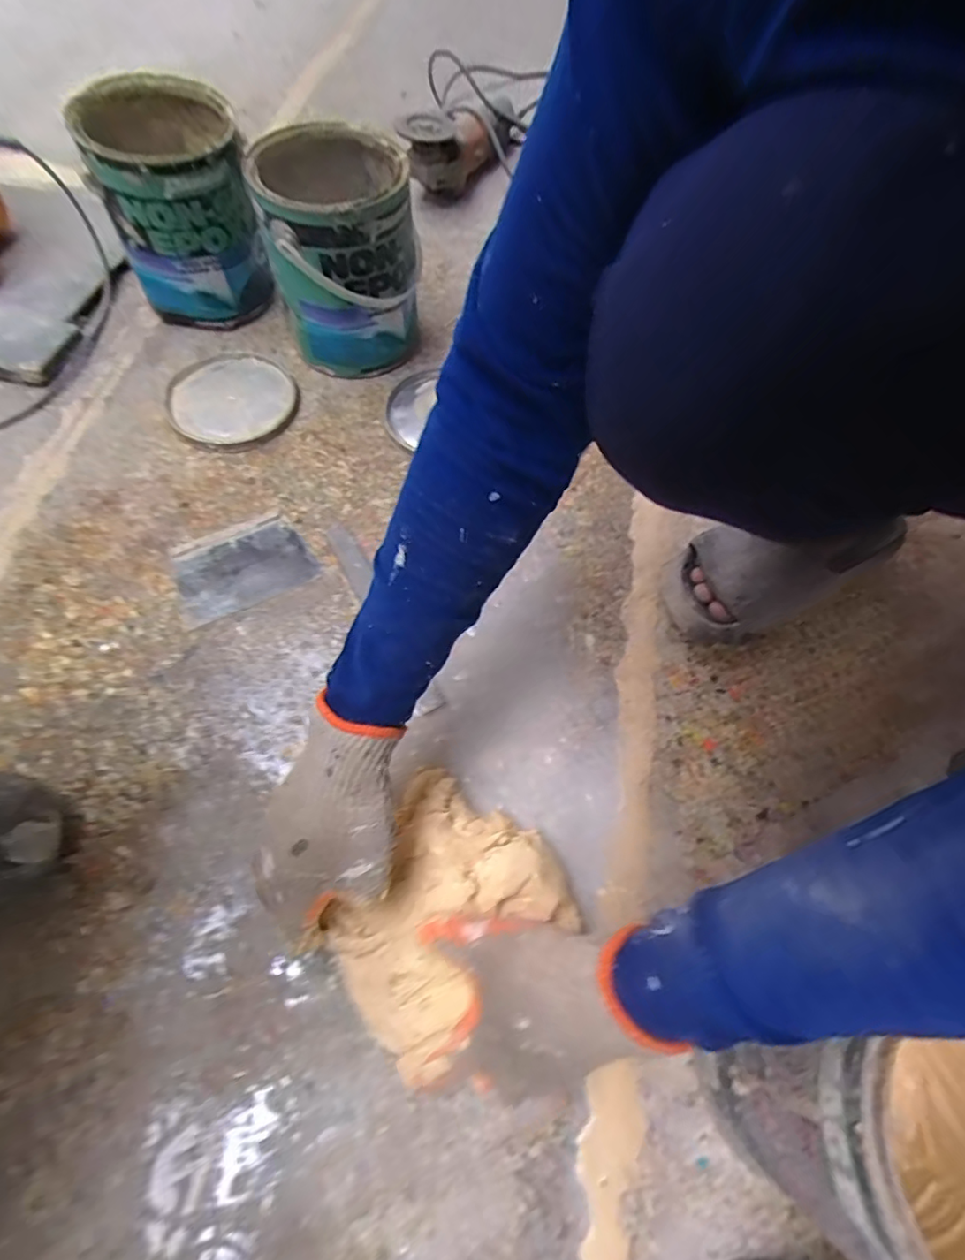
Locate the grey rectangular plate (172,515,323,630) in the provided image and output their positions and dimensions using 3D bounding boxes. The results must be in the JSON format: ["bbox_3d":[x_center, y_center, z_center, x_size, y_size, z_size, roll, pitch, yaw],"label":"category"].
[{"bbox_3d":[-0.246,-0.065,0.560,0.132,0.004,0.091,-23,68,-13],"label":"grey rectangular plate"}]

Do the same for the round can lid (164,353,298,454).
[{"bbox_3d":[-0.300,-0.277,0.652,0.143,0.019,0.158,-27,69,-15],"label":"round can lid"}]

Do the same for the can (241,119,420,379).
[{"bbox_3d":[-0.160,-0.438,0.639,0.160,0.178,0.191,-10,66,-6],"label":"can"}]

